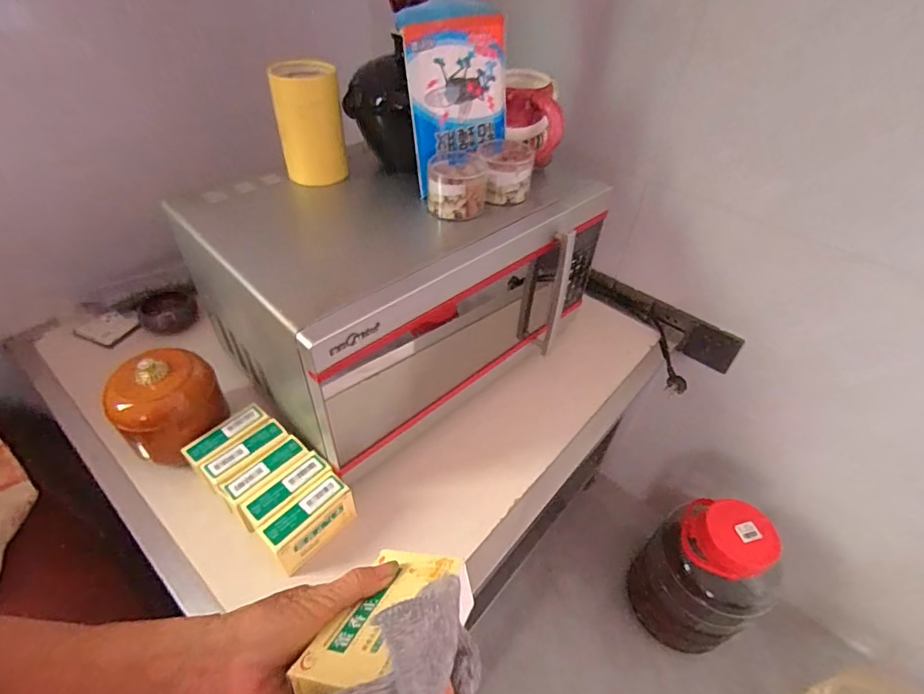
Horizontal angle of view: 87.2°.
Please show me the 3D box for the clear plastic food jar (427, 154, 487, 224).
[{"bbox_3d":[-0.007,-0.212,0.633,0.078,0.055,0.093,0,45,-3],"label":"clear plastic food jar"}]

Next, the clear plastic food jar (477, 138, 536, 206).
[{"bbox_3d":[0.058,-0.239,0.660,0.070,0.057,0.084,0,45,-3],"label":"clear plastic food jar"}]

